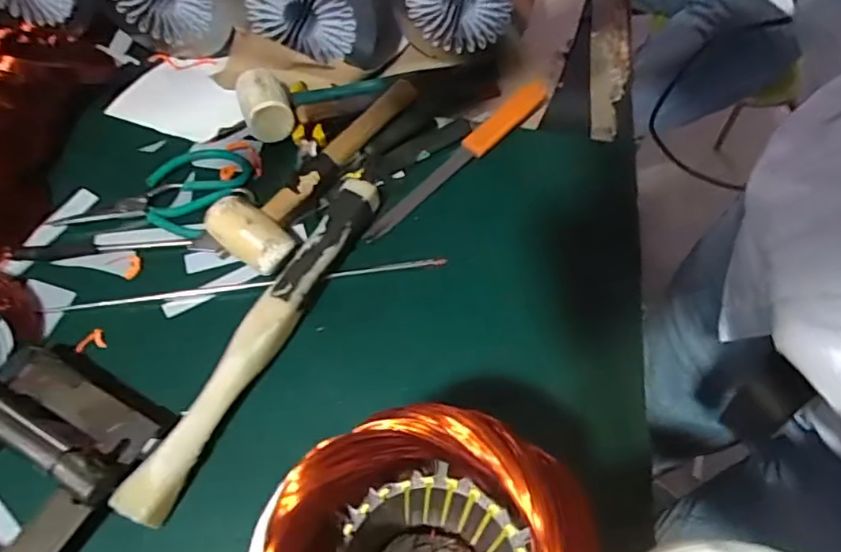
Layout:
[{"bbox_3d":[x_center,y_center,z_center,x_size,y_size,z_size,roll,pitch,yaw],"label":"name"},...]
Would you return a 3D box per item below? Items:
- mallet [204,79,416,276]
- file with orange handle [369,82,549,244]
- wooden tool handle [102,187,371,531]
[{"bbox_3d":[-0.101,-0.110,0.568,0.076,0.050,0.251,26,60,11],"label":"mallet"},{"bbox_3d":[0.041,-0.125,0.597,0.029,0.025,0.266,40,64,18],"label":"file with orange handle"},{"bbox_3d":[-0.124,0.044,0.479,0.035,0.036,0.321,24,60,10],"label":"wooden tool handle"}]

